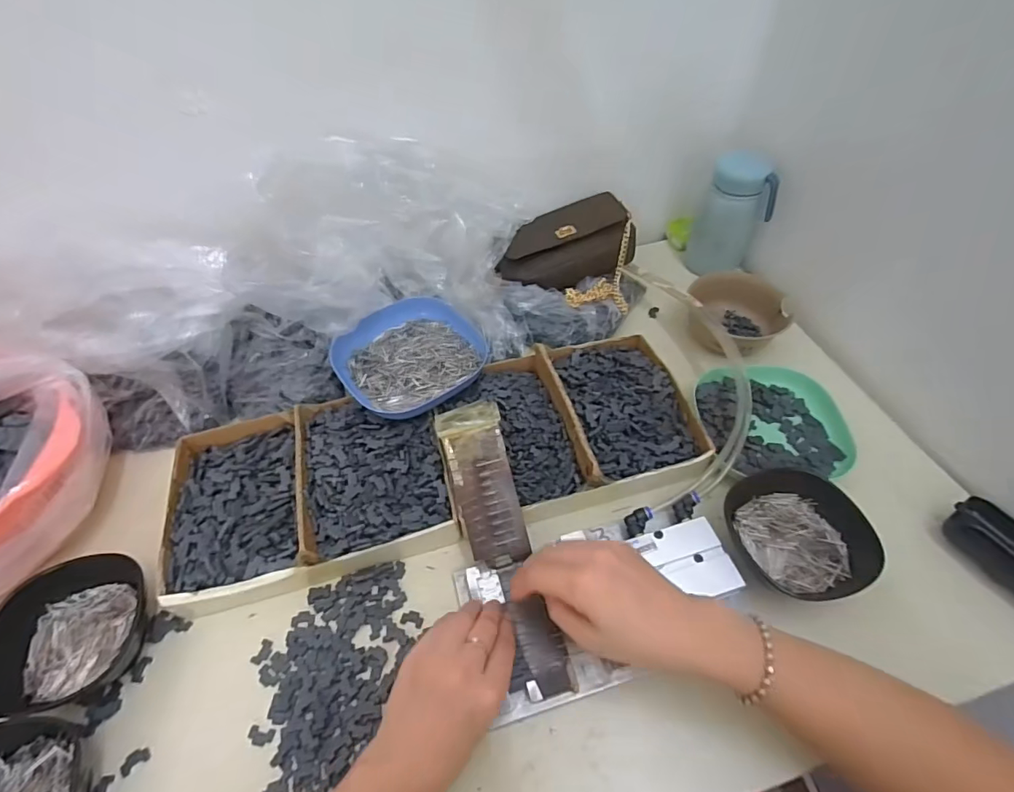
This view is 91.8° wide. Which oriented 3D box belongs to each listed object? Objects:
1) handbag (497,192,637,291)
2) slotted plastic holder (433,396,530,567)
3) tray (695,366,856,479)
[{"bbox_3d":[0.073,-0.188,0.617,0.168,0.060,0.095,-18,52,-12],"label":"handbag"},{"bbox_3d":[-0.021,0.075,0.419,0.055,0.020,0.133,-14,82,-10],"label":"slotted plastic holder"},{"bbox_3d":[0.266,0.024,0.507,0.130,0.031,0.134,-6,51,-3],"label":"tray"}]

